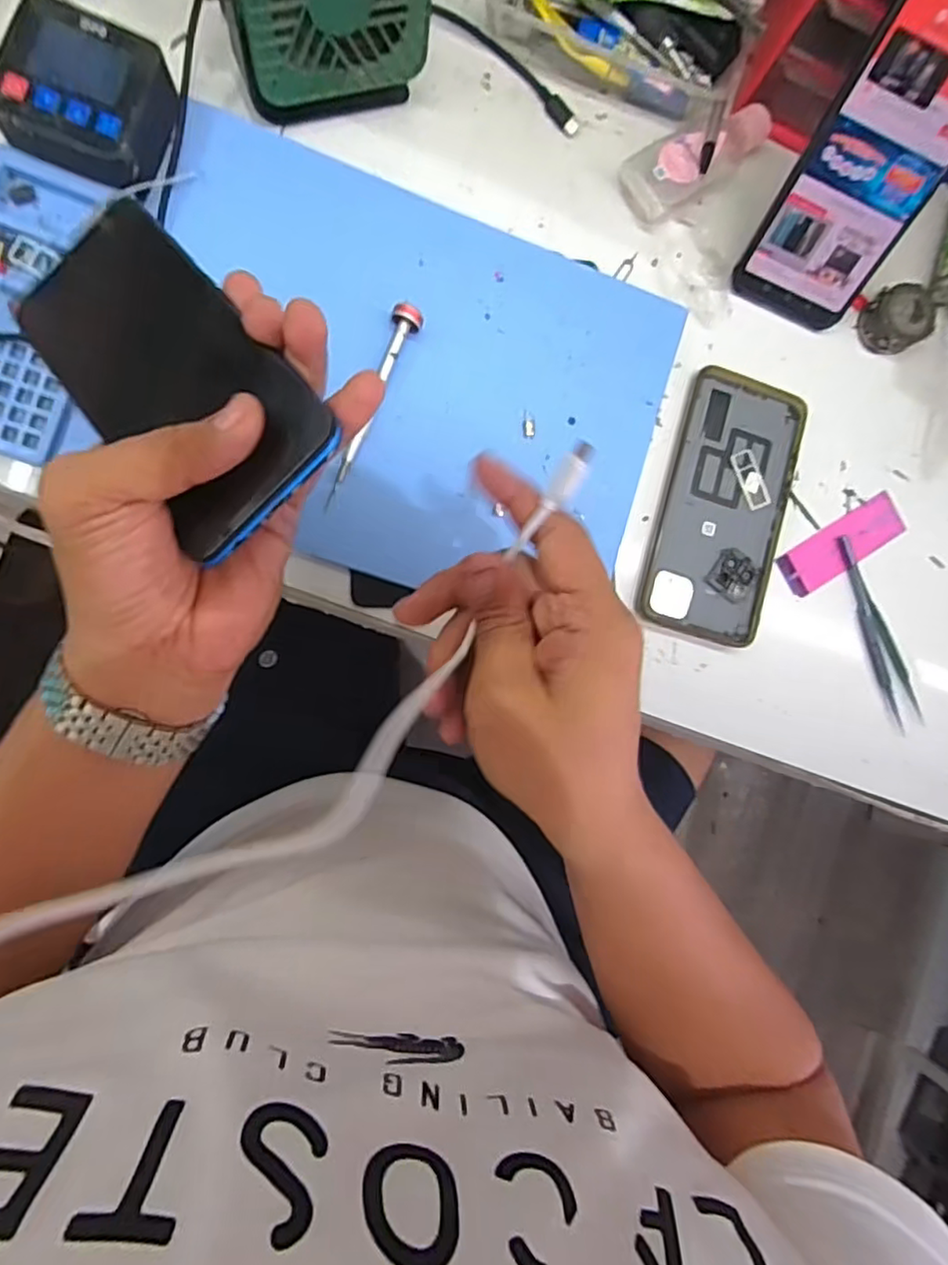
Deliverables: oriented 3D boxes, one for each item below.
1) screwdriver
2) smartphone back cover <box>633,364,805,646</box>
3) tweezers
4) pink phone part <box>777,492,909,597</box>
[{"bbox_3d":[-0.061,-0.129,0.353,0.016,0.015,0.123,26,85,-8],"label":"screwdriver"},{"bbox_3d":[0.158,-0.080,0.398,0.080,0.007,0.168,16,86,-8],"label":"smartphone back cover"},{"bbox_3d":[0.264,0.001,0.412,0.019,0.009,0.129,-22,92,-9],"label":"tweezers"},{"bbox_3d":[0.244,-0.059,0.415,0.097,0.008,0.030,-30,93,-8],"label":"pink phone part"}]

